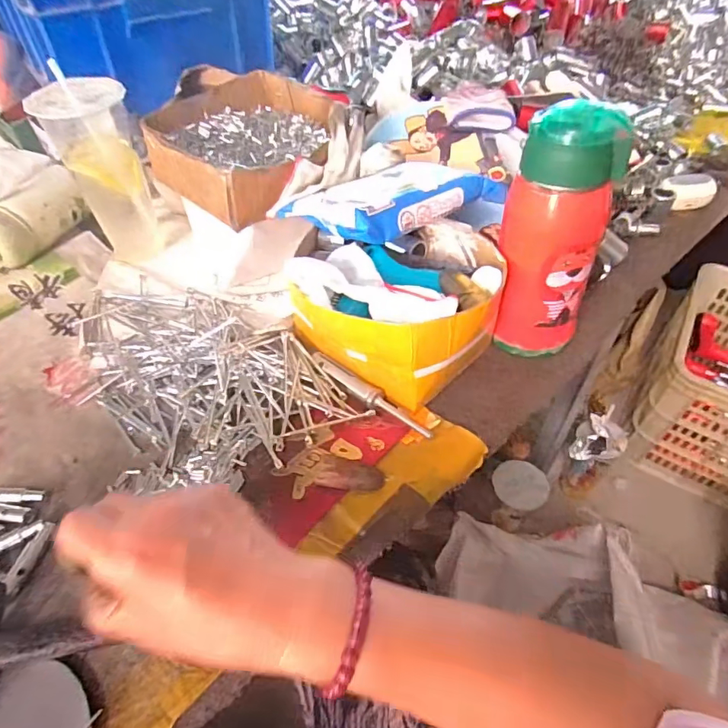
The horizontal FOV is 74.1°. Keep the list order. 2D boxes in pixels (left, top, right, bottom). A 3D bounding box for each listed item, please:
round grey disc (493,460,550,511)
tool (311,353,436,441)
[{"bbox_3d":[0.259,0.201,0.799,0.088,0.007,0.077,4,88,5],"label":"round grey disc"},{"bbox_3d":[0.003,0.025,0.416,0.131,0.011,0.018,31,58,25],"label":"tool"}]

